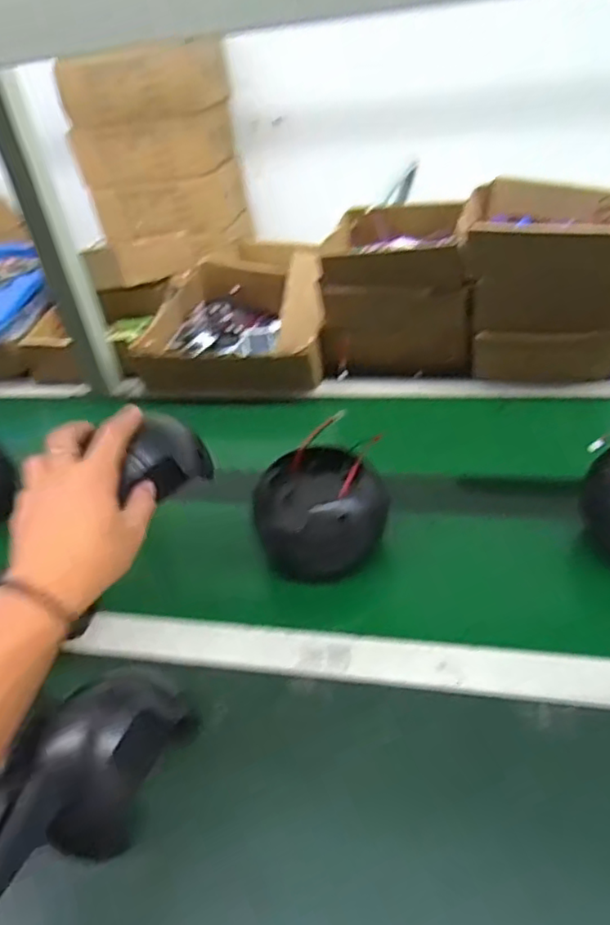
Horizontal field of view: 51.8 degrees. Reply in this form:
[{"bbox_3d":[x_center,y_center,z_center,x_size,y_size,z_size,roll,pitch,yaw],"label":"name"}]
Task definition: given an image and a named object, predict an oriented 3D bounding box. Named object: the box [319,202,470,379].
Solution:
[{"bbox_3d":[0.139,-0.259,0.932,0.202,0.160,0.235,2,38,12],"label":"box"}]

